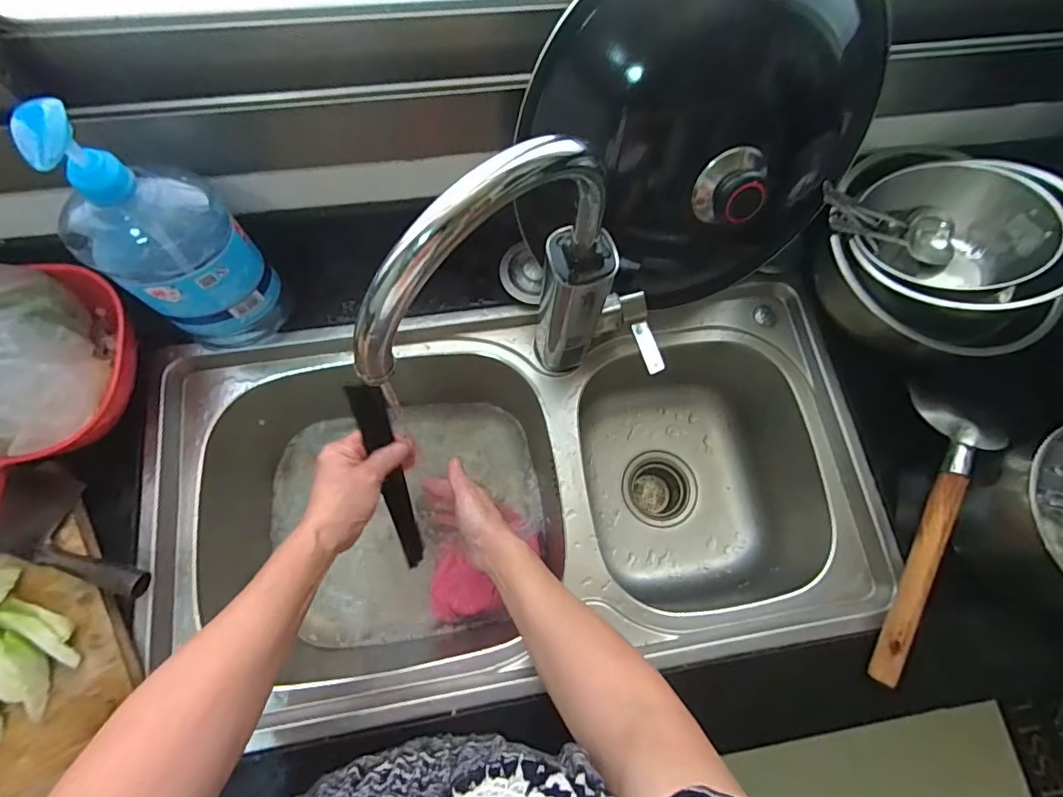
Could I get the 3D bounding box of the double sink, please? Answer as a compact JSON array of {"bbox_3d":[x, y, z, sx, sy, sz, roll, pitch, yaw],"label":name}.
[{"bbox_3d":[-0.012,0.111,0.650,0.744,0.207,0.384,-5,72,-3],"label":"double sink"}]

